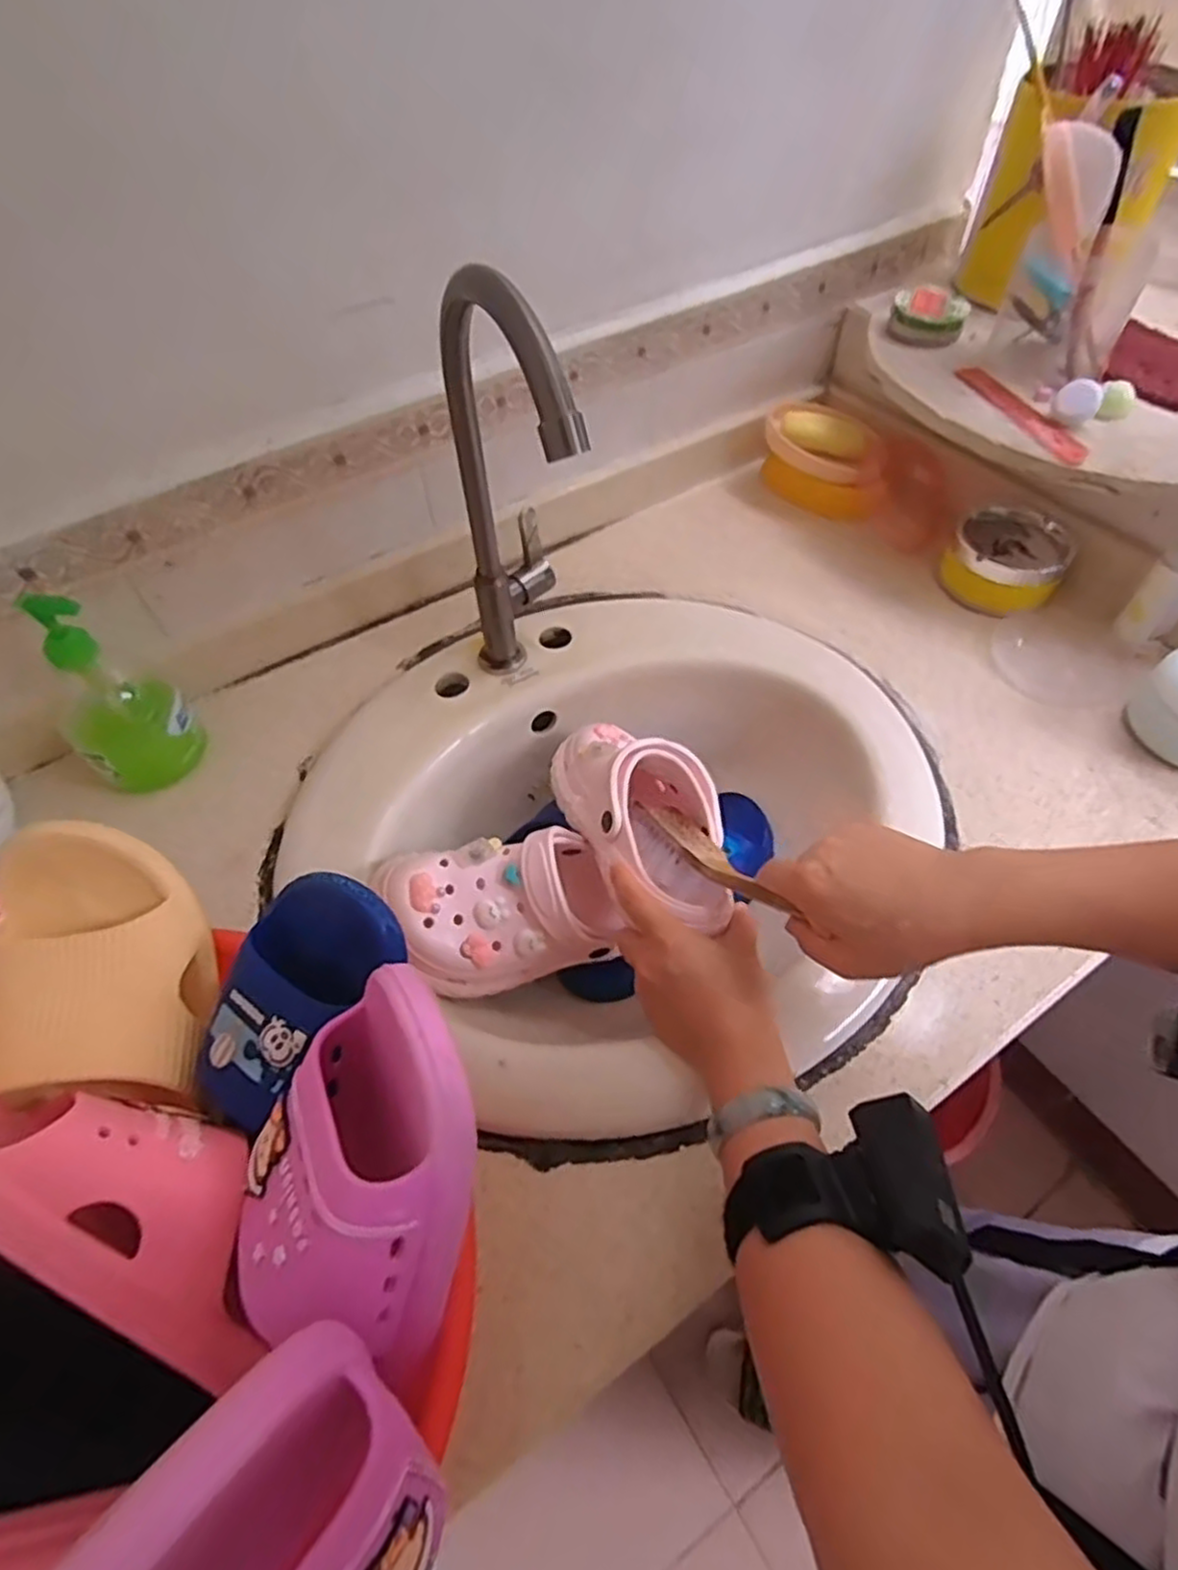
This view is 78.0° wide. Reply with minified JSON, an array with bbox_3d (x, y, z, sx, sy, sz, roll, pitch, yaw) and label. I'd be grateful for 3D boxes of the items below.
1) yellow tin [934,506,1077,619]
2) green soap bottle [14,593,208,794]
[{"bbox_3d":[0.391,-0.214,0.683,0.097,0.044,0.107,28,60,20],"label":"yellow tin"},{"bbox_3d":[-0.362,-0.073,0.548,0.083,0.146,0.081,-37,62,-22],"label":"green soap bottle"}]

